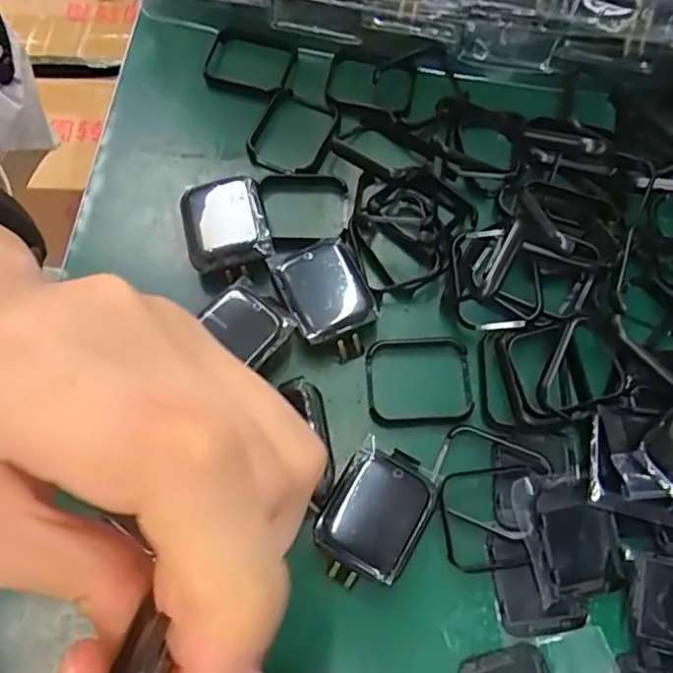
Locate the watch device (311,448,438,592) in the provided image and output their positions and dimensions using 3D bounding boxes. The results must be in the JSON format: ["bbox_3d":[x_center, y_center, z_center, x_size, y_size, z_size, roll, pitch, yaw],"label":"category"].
[{"bbox_3d":[0.014,0.069,0.235,0.035,0.021,0.050,30,72,11],"label":"watch device"}]

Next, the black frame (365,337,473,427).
[{"bbox_3d":[0.035,0.018,0.261,0.045,0.006,0.038,0,69,0],"label":"black frame"}]

